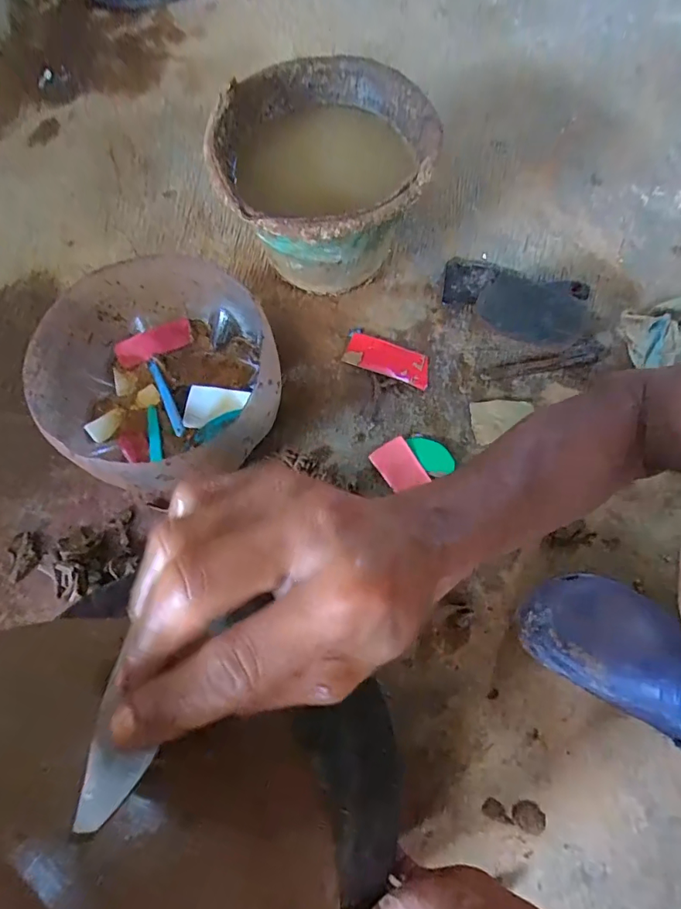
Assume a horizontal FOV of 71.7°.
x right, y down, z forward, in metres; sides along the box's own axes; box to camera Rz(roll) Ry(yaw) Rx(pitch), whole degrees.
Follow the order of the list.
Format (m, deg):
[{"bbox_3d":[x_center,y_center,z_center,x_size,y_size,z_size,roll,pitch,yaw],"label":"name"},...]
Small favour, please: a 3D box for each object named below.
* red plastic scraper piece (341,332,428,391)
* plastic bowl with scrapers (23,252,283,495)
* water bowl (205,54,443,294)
[{"bbox_3d":[0.062,-0.122,0.601,0.110,0.007,0.049,20,71,6],"label":"red plastic scraper piece"},{"bbox_3d":[-0.189,-0.085,0.530,0.253,0.126,0.234,0,70,-1],"label":"plastic bowl with scrapers"},{"bbox_3d":[-0.021,-0.337,0.598,0.257,0.171,0.285,-3,70,-2],"label":"water bowl"}]

